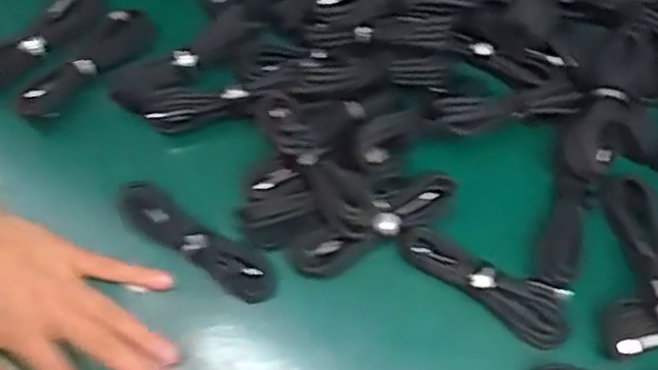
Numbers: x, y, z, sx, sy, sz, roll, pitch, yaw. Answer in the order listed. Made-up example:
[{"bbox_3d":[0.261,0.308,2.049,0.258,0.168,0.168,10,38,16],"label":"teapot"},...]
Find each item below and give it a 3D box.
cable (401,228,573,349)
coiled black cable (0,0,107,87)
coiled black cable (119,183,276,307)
[{"bbox_3d":[0.097,0.061,0.428,0.110,0.018,0.036,25,73,9],"label":"cable"},{"bbox_3d":[-0.211,-0.105,0.489,0.110,0.020,0.030,-35,74,-10],"label":"coiled black cable"},{"bbox_3d":[-0.086,0.036,0.443,0.119,0.015,0.028,31,75,11],"label":"coiled black cable"}]

